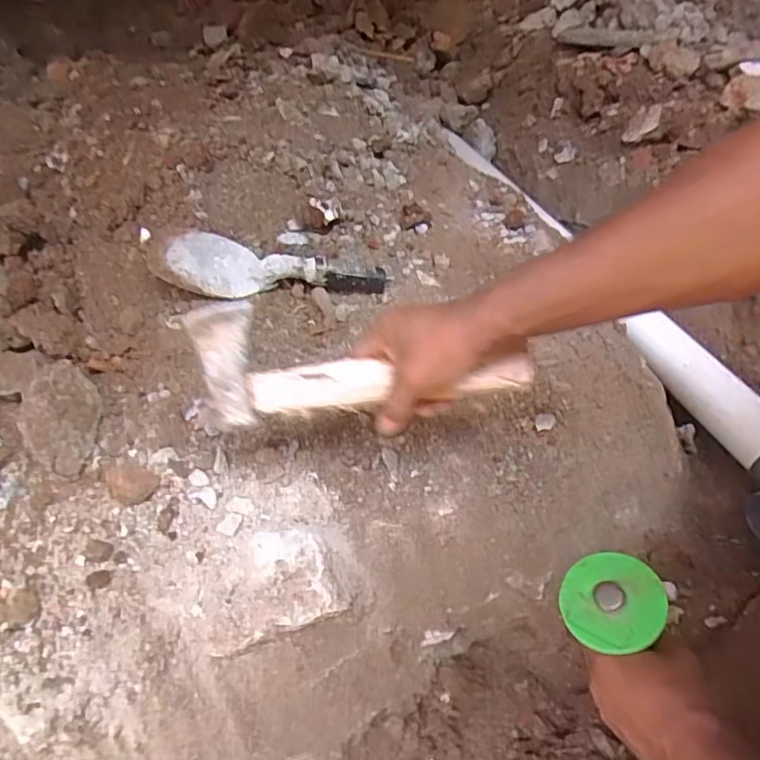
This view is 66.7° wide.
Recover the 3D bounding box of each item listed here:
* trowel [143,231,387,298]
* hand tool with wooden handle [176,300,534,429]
[{"bbox_3d":[-0.121,-0.128,0.659,0.259,0.045,0.076,2,44,-10],"label":"trowel"},{"bbox_3d":[-0.024,-0.011,0.487,0.258,0.096,0.035,2,7,-2],"label":"hand tool with wooden handle"}]

